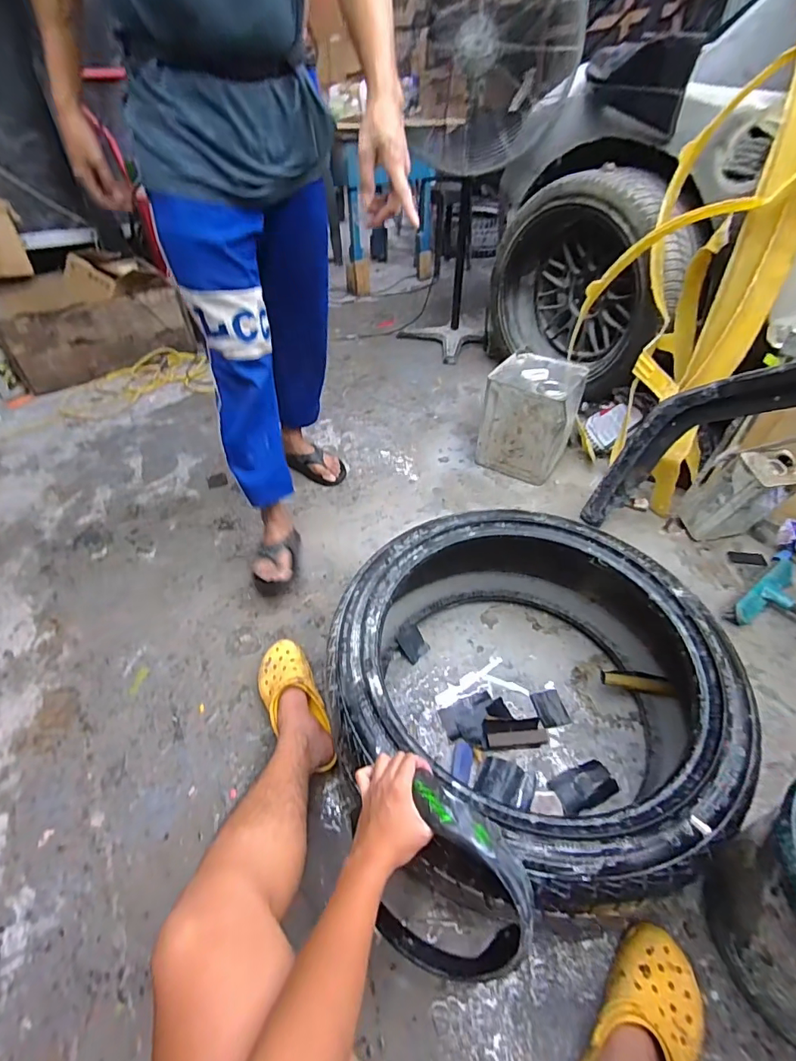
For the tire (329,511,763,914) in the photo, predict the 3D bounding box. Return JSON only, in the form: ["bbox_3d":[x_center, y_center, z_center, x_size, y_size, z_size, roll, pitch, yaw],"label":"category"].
[{"bbox_3d":[0.220,0.254,0.874,0.662,0.257,0.694,-9,44,-8],"label":"tire"}]

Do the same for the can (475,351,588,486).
[{"bbox_3d":[0.418,-0.356,1.475,0.245,0.295,0.263,24,49,24],"label":"can"}]

